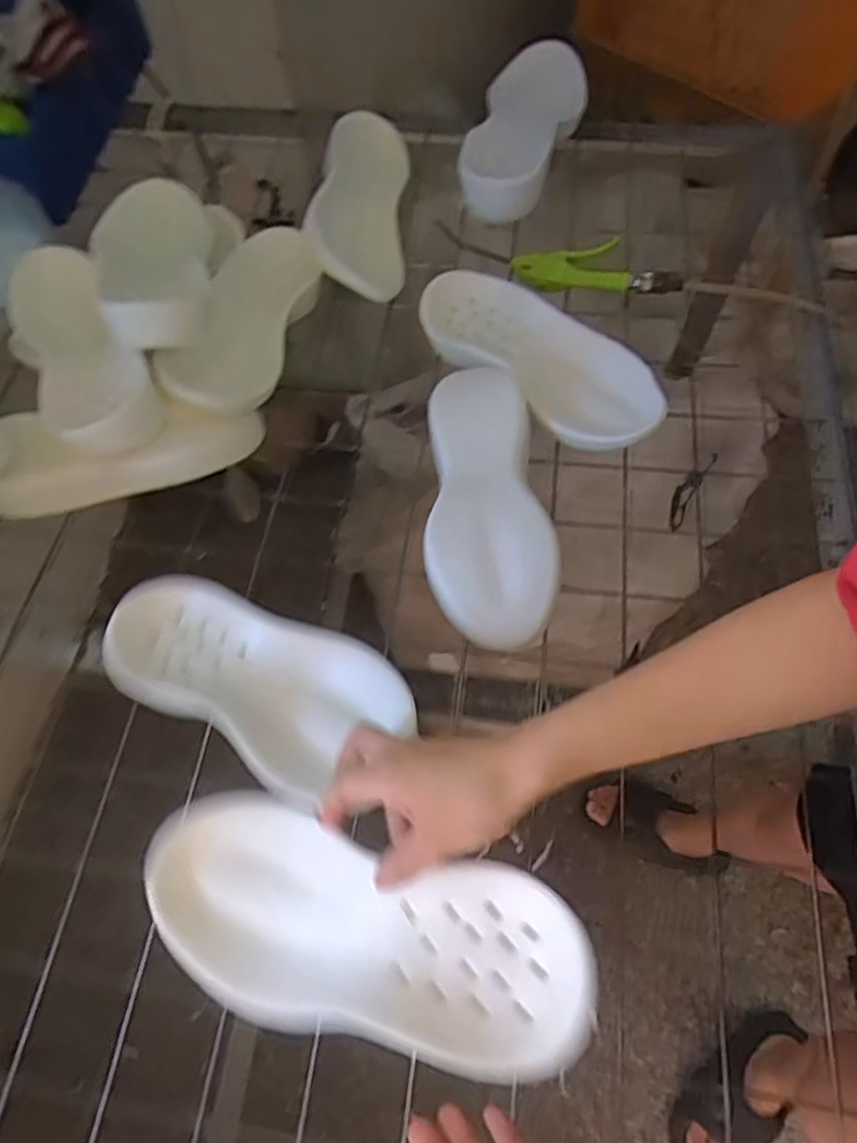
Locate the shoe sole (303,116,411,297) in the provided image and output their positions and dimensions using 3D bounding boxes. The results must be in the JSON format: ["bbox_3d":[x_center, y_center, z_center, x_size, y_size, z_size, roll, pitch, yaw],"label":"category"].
[{"bbox_3d":[-0.081,-0.417,0.764,0.106,0.061,0.269,0,63,3],"label":"shoe sole"}]

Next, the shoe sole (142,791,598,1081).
[{"bbox_3d":[-0.046,0.211,0.395,0.273,0.030,0.110,6,63,20],"label":"shoe sole"}]

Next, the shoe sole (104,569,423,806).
[{"bbox_3d":[-0.133,0.082,0.501,0.240,0.030,0.113,19,65,15],"label":"shoe sole"}]

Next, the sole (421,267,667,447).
[{"bbox_3d":[0.110,-0.217,0.663,0.110,0.027,0.269,-41,68,-17],"label":"sole"}]

